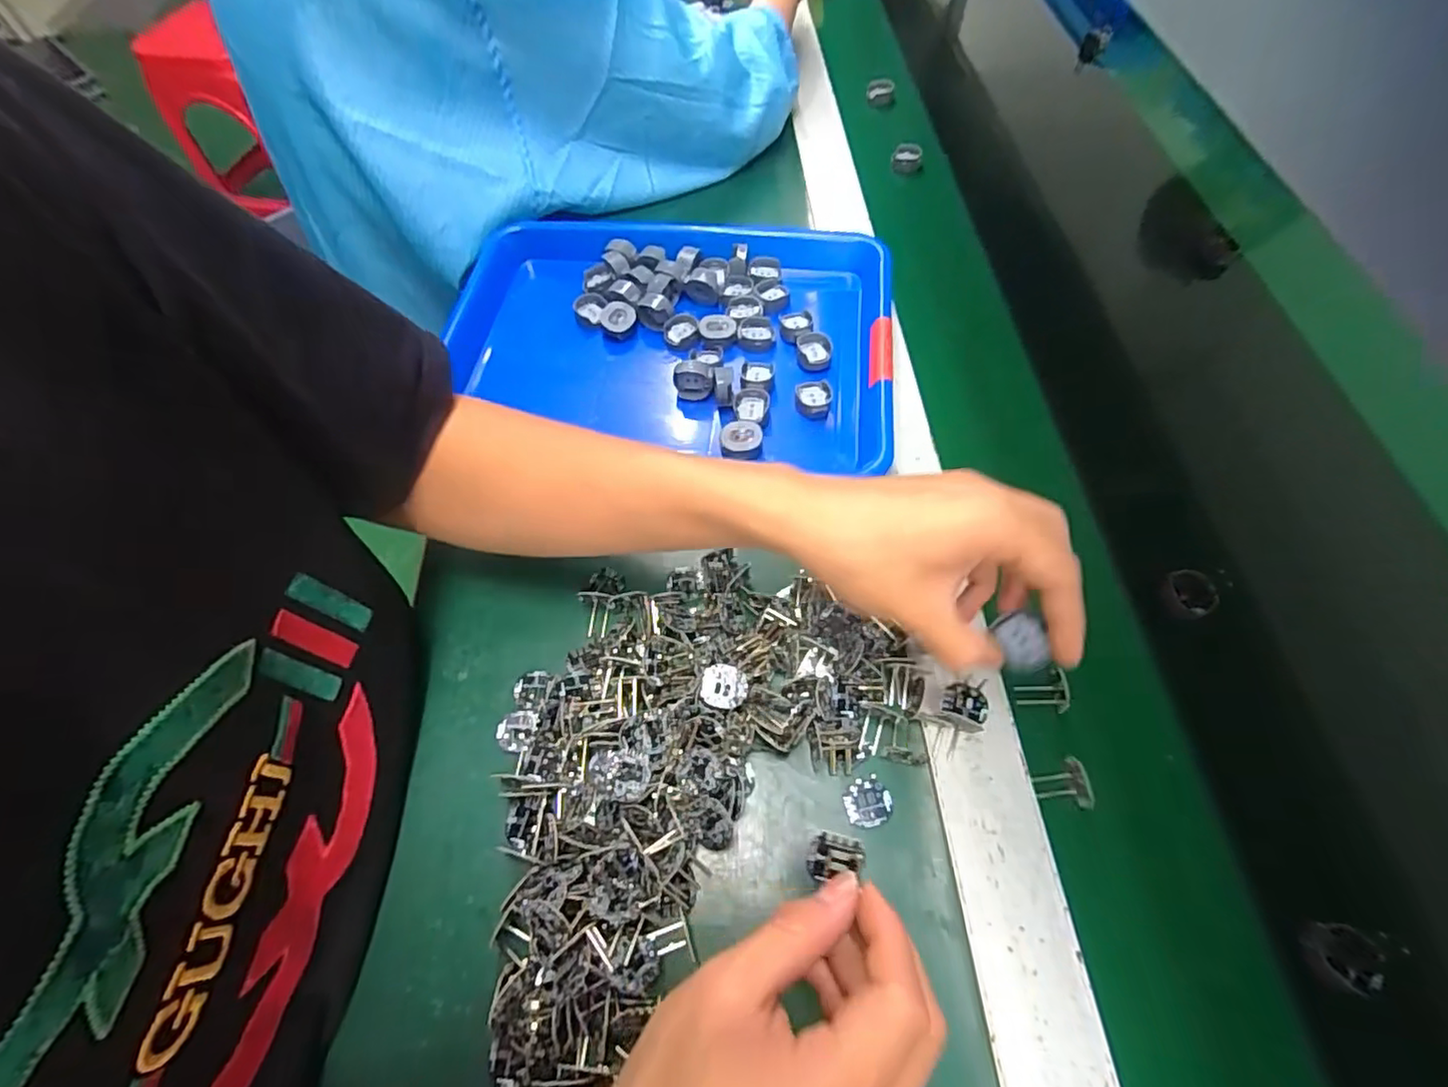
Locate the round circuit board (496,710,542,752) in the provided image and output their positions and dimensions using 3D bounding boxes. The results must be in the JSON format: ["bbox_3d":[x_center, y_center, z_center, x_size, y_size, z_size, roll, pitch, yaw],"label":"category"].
[{"bbox_3d":[-0.114,0.102,0.339,0.020,0.004,0.022,-1,61,2],"label":"round circuit board"}]

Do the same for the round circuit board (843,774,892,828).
[{"bbox_3d":[0.074,0.133,0.317,0.022,0.004,0.025,36,69,20],"label":"round circuit board"}]

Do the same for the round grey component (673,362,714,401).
[{"bbox_3d":[-0.021,-0.117,0.447,0.028,0.023,0.016,4,62,5],"label":"round grey component"}]

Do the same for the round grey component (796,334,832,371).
[{"bbox_3d":[0.068,-0.143,0.462,0.026,0.009,0.029,2,62,4],"label":"round grey component"}]

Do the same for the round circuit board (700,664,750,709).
[{"bbox_3d":[0.000,0.076,0.331,0.025,0.004,0.023,-1,61,2],"label":"round circuit board"}]

